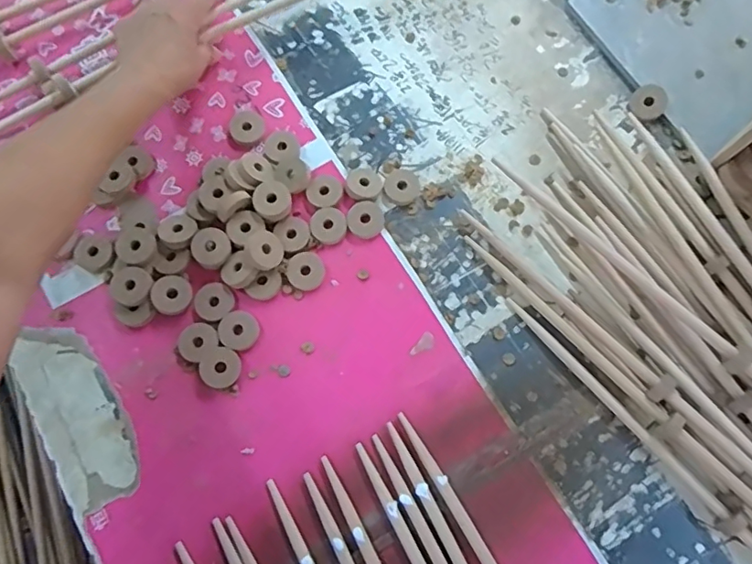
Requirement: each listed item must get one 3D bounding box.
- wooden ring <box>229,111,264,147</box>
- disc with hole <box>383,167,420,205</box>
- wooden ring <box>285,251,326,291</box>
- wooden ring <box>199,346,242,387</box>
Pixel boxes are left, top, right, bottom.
[{"bbox_3d":[-0.132,-0.157,0.540,0.035,0.006,0.038,0,73,0],"label":"wooden ring"},{"bbox_3d":[0.027,-0.096,0.528,0.034,0.007,0.040,17,74,5],"label":"disc with hole"},{"bbox_3d":[-0.066,-0.011,0.501,0.035,0.006,0.036,0,73,0],"label":"wooden ring"},{"bbox_3d":[-0.138,0.076,0.471,0.034,0.004,0.035,5,72,-16],"label":"wooden ring"}]

